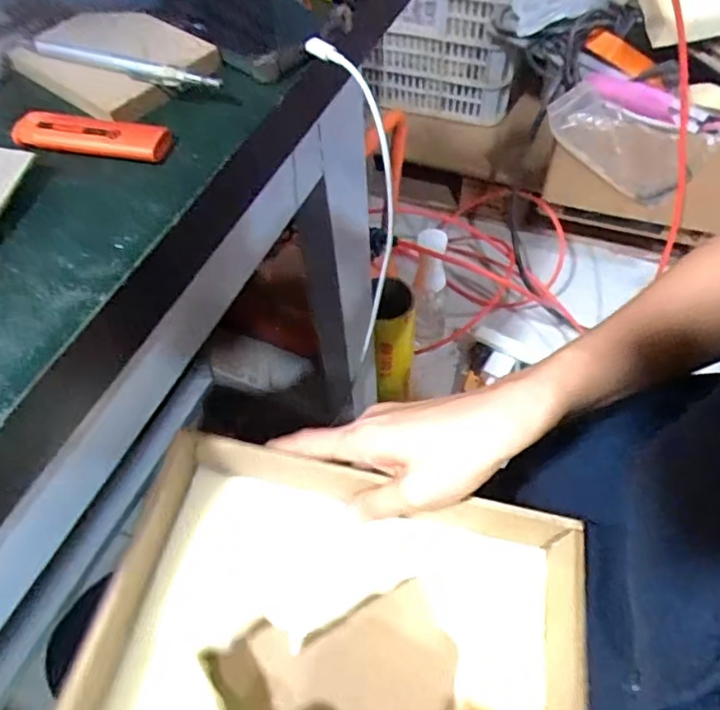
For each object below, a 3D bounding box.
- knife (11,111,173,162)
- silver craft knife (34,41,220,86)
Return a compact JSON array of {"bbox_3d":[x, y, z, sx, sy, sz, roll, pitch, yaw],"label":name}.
[{"bbox_3d":[-0.142,-0.115,0.303,0.083,0.013,0.019,6,57,7],"label":"knife"},{"bbox_3d":[-0.132,-0.163,0.322,0.121,0.008,0.007,18,60,14],"label":"silver craft knife"}]

